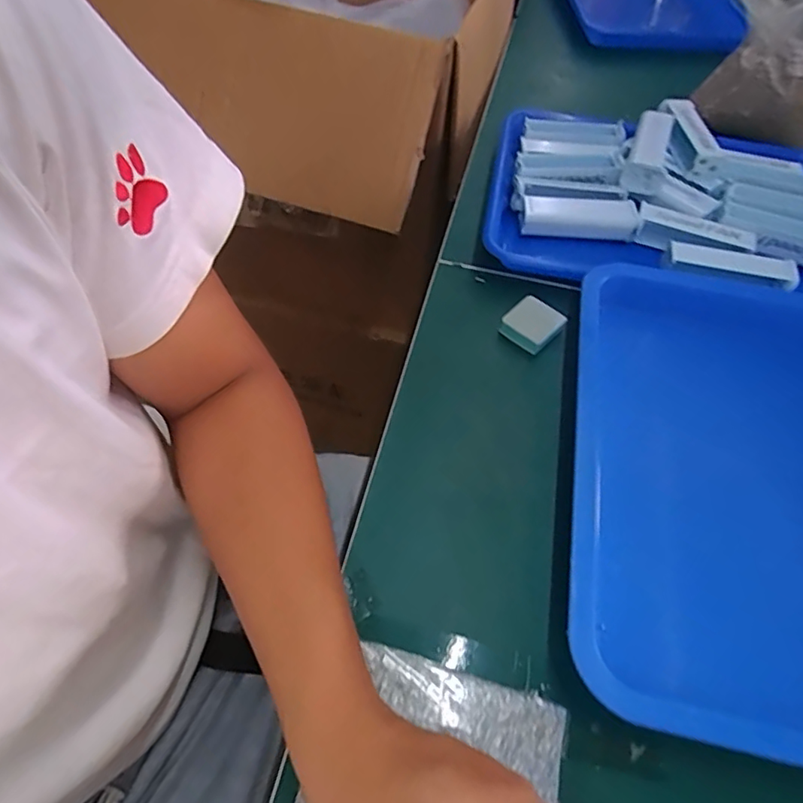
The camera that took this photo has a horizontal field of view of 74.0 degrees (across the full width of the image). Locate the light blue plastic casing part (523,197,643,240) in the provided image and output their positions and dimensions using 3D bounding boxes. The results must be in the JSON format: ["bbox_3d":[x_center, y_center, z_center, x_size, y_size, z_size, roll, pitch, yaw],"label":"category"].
[{"bbox_3d":[0.164,-0.169,0.493,0.101,0.022,0.035,7,55,1],"label":"light blue plastic casing part"}]

